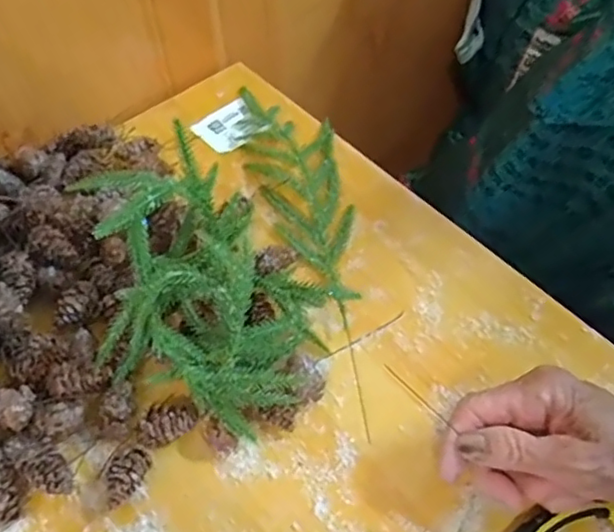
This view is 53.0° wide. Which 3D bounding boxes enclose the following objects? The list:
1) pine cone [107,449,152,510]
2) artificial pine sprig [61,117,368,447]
[{"bbox_3d":[-0.105,0.123,0.358,0.019,0.020,0.032,15,56,11],"label":"pine cone"},{"bbox_3d":[-0.063,0.012,0.392,0.154,0.092,0.136,22,57,15],"label":"artificial pine sprig"}]

